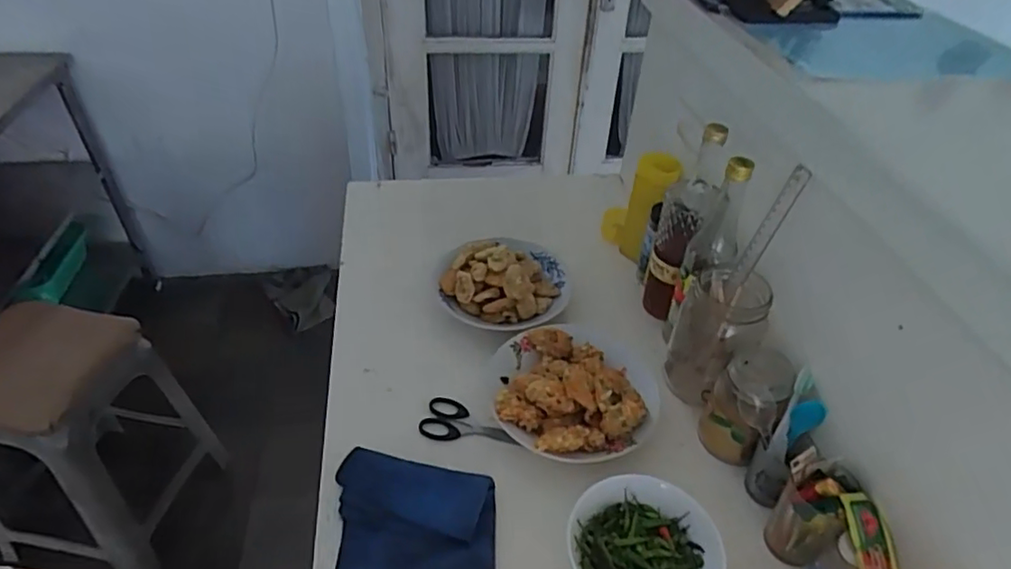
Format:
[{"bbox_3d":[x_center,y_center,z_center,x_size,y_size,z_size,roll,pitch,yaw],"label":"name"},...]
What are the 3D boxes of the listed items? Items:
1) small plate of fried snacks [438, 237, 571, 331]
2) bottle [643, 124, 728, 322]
[{"bbox_3d":[0.001,-0.019,0.870,0.185,0.051,0.193,2,40,-1],"label":"small plate of fried snacks"},{"bbox_3d":[0.235,-0.075,0.810,0.066,0.271,0.072,-27,49,-31],"label":"bottle"}]

